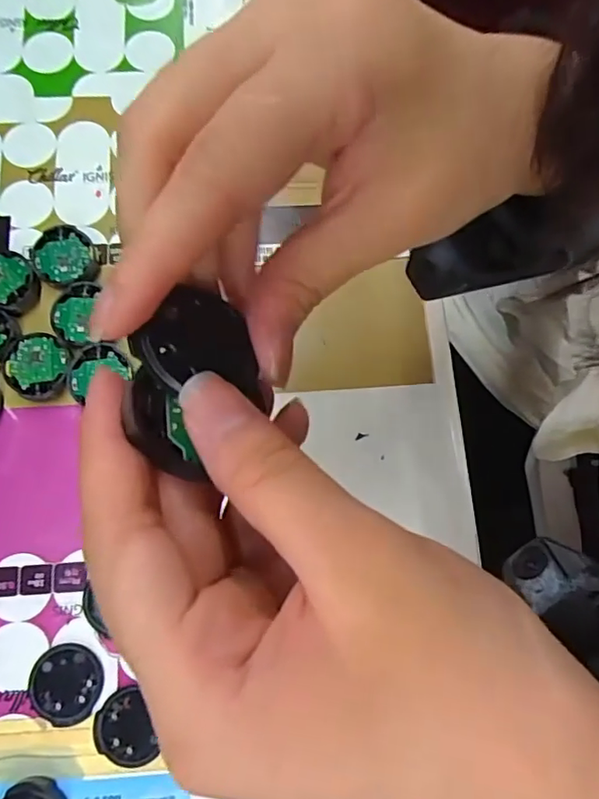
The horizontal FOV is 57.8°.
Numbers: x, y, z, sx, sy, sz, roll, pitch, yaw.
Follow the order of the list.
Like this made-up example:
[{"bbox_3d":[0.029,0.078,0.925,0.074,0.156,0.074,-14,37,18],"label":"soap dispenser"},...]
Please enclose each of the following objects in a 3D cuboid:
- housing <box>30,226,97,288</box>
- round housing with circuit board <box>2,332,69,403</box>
[{"bbox_3d":[-0.116,-0.069,0.269,0.029,0.011,0.030,0,76,-2],"label":"housing"},{"bbox_3d":[-0.122,-0.014,0.255,0.030,0.010,0.029,0,76,-2],"label":"round housing with circuit board"}]

